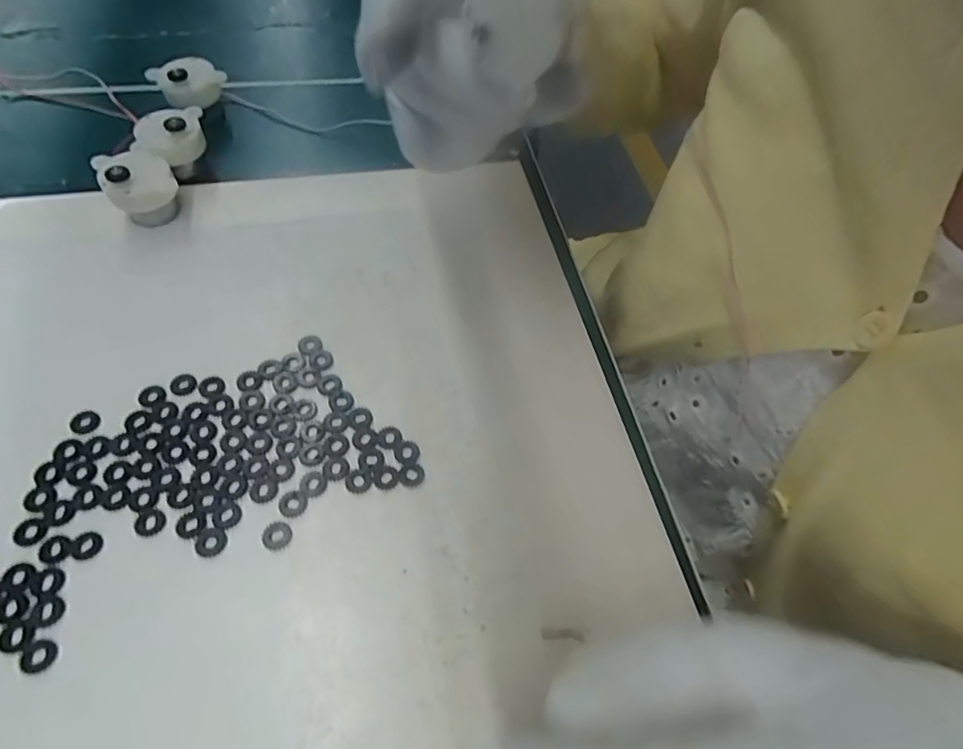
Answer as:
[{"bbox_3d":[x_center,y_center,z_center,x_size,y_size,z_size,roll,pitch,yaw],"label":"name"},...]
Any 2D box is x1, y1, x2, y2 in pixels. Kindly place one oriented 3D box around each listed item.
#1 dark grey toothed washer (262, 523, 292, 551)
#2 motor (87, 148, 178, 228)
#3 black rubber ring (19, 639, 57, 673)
[{"bbox_3d":[-0.078,0.061,0.204,0.010,0.004,0.010,2,58,-4],"label":"dark grey toothed washer"},{"bbox_3d":[-0.173,-0.095,0.276,0.032,0.032,0.032,-27,64,-20],"label":"motor"},{"bbox_3d":[-0.147,0.093,0.178,0.011,0.004,0.010,2,58,-4],"label":"black rubber ring"}]

